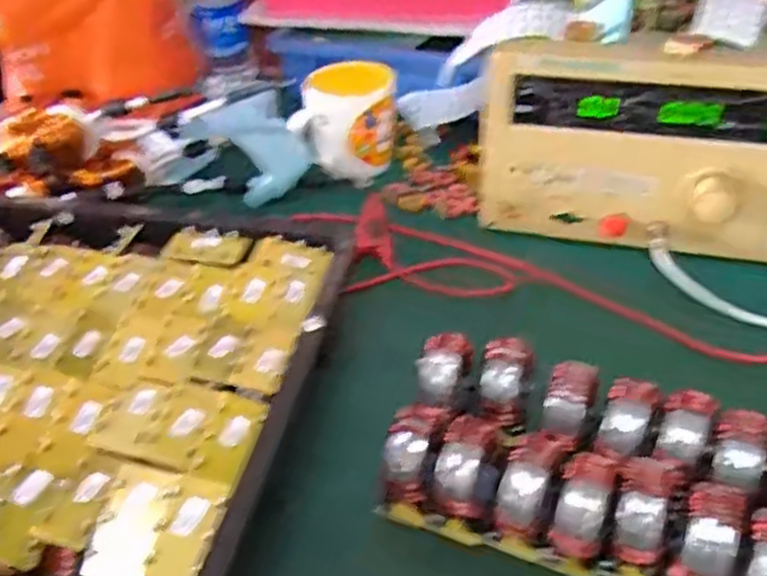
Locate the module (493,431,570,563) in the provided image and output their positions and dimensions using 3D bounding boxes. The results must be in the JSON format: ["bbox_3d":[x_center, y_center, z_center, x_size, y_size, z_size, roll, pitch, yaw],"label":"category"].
[{"bbox_3d":[0.078,0.116,0.426,0.026,0.072,0.022,16,11,23],"label":"module"}]

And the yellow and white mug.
[{"bbox_3d":[-0.035,-0.161,0.756,0.094,0.095,0.099,-1,38,3],"label":"yellow and white mug"}]

